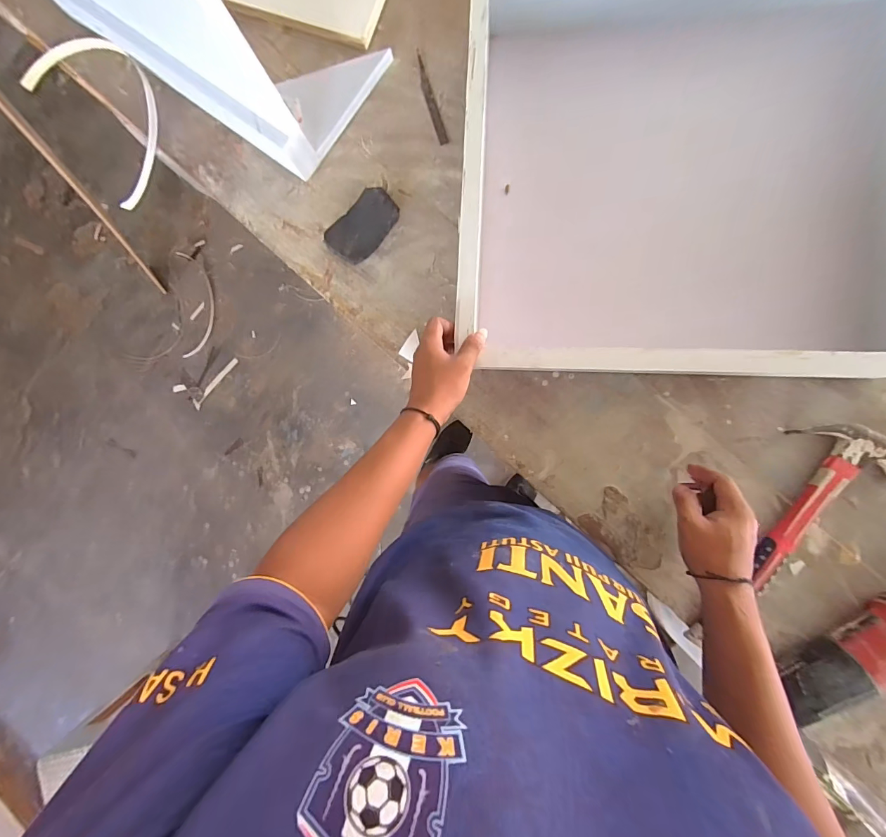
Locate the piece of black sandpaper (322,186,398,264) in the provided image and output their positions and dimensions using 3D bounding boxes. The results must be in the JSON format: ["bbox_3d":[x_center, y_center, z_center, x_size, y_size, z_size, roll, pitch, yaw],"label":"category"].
[{"bbox_3d":[-0.111,-0.267,0.556,0.107,0.023,0.061,-45,83,4],"label":"piece of black sandpaper"}]

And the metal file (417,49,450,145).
[{"bbox_3d":[-0.017,-0.449,0.558,0.014,0.004,0.133,-18,88,7],"label":"metal file"}]

